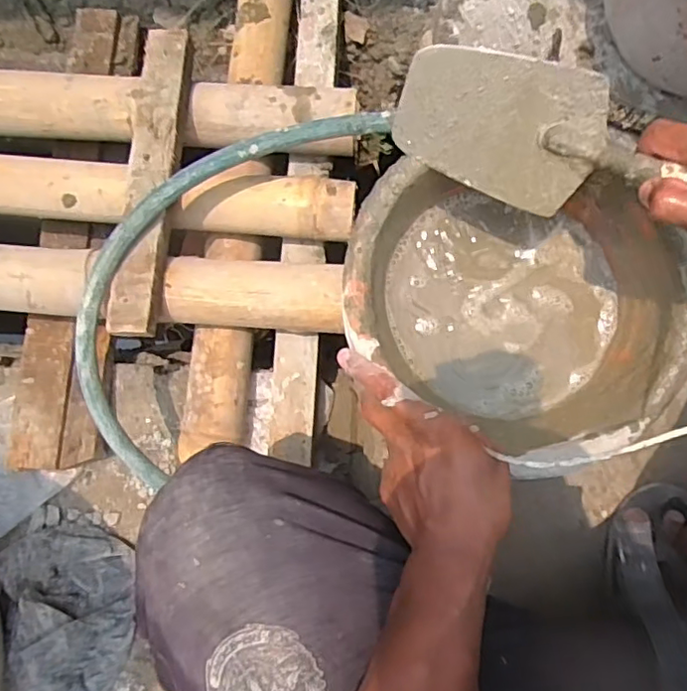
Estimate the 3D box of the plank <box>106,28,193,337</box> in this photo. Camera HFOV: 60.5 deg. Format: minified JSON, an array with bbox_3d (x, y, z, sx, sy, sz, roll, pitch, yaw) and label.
[{"bbox_3d":[-0.191,-0.165,0.586,0.048,0.030,0.312,3,80,6],"label":"plank"}]

